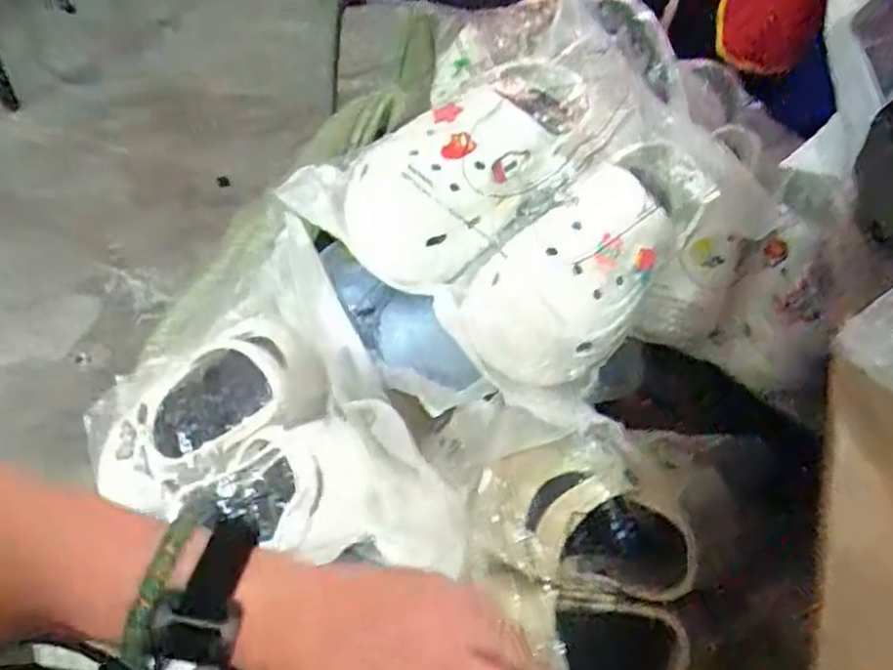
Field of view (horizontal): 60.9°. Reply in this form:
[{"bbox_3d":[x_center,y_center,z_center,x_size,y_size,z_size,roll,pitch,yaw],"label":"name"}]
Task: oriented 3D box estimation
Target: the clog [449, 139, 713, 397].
[{"bbox_3d":[0.126,-0.062,0.598,0.249,0.100,0.106,-36,63,-25],"label":"clog"}]

